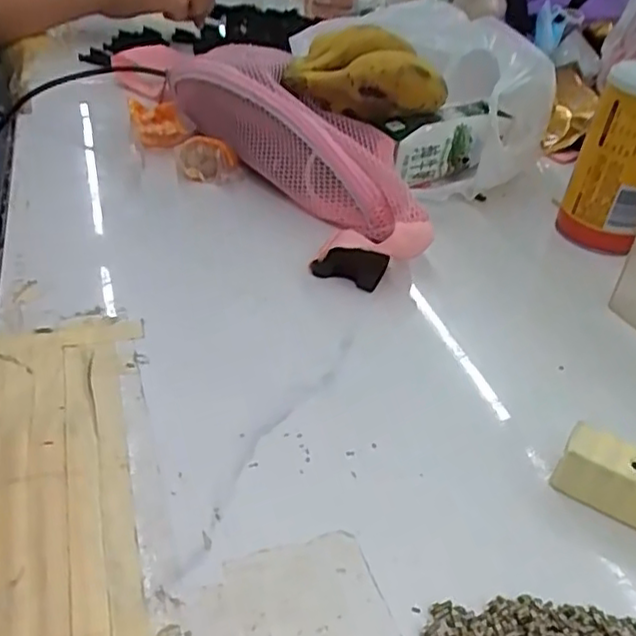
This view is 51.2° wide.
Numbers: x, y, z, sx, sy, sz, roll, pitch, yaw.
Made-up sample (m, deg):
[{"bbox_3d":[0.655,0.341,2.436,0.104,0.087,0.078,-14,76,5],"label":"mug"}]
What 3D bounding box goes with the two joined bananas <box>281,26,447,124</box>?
[{"bbox_3d":[0.037,-0.181,0.505,0.118,0.066,0.050,9,37,2],"label":"two joined bananas"}]

